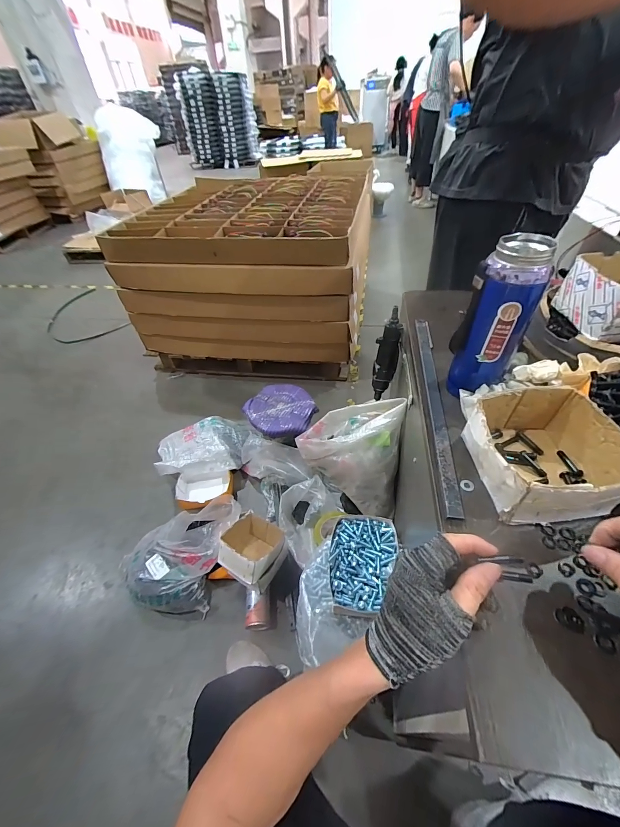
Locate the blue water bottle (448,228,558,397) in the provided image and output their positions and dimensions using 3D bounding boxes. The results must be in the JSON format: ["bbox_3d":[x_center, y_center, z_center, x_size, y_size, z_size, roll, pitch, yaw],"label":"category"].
[{"bbox_3d":[0.255,-0.124,0.441,0.084,0.201,0.079,22,51,23],"label":"blue water bottle"}]

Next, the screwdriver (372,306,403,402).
[{"bbox_3d":[0.178,-0.123,0.740,0.055,0.202,0.043,5,46,9],"label":"screwdriver"}]

